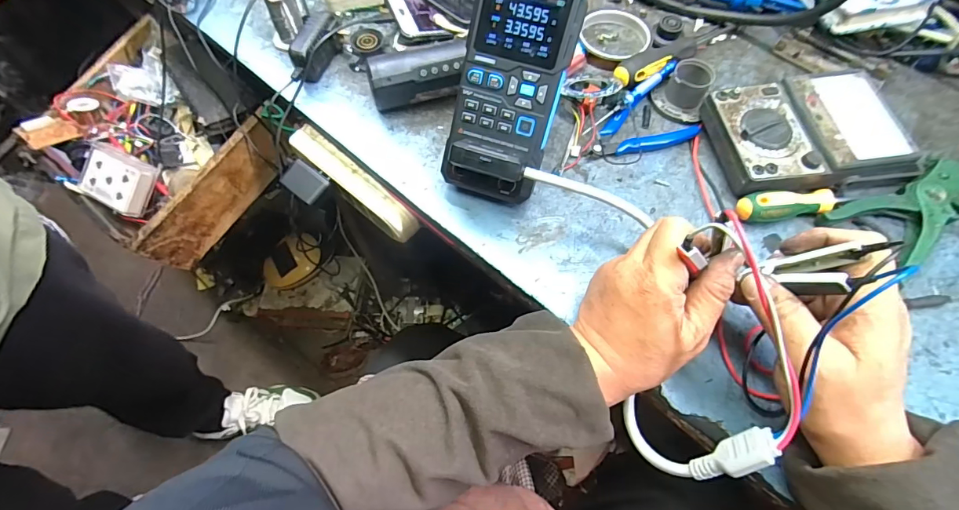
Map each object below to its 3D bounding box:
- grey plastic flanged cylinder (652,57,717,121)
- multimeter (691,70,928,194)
[{"bbox_3d":[0.216,-0.176,0.474,0.049,0.036,0.055,18,64,7],"label":"grey plastic flanged cylinder"},{"bbox_3d":[0.326,-0.121,0.434,0.186,0.039,0.116,-6,64,-4],"label":"multimeter"}]

